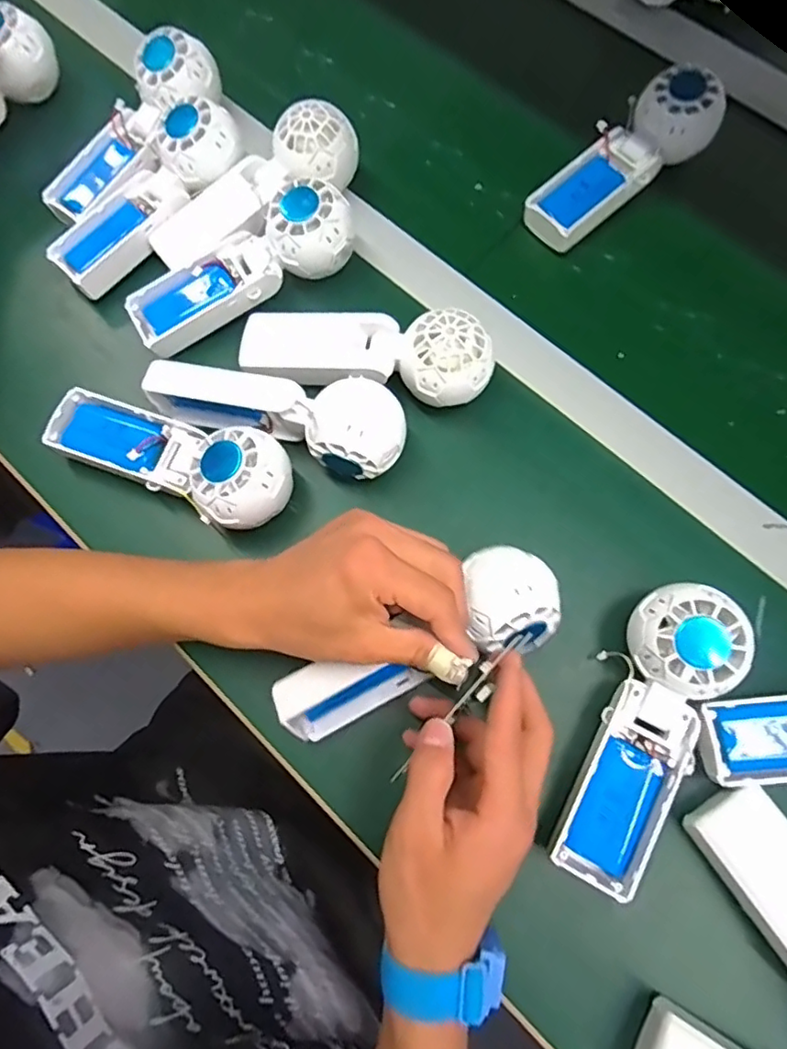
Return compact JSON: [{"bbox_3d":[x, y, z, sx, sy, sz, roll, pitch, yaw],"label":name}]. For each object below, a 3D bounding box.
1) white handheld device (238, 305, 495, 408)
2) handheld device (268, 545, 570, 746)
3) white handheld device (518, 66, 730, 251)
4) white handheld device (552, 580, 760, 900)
[{"bbox_3d":[-0.020,-0.119,0.408,0.171,0.055,0.050,11,73,5],"label":"white handheld device"},{"bbox_3d":[0.016,0.075,0.349,0.174,0.055,0.059,-32,74,4],"label":"handheld device"},{"bbox_3d":[0.178,-0.287,0.469,0.167,0.039,0.057,-41,75,2],"label":"white handheld device"},{"bbox_3d":[0.147,0.118,0.338,0.062,0.038,0.172,22,89,8],"label":"white handheld device"}]

